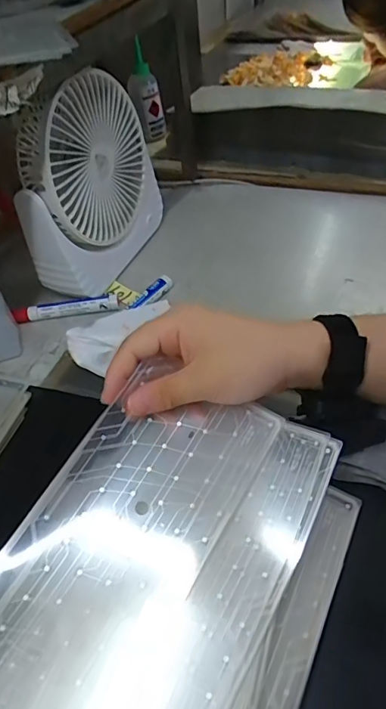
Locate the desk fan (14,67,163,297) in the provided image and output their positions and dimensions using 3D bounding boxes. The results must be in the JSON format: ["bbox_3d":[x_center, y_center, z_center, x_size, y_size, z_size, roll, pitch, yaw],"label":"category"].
[{"bbox_3d":[-0.108,-0.183,0.496,0.072,0.186,0.186,10,50,15],"label":"desk fan"}]

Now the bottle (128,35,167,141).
[{"bbox_3d":[-0.077,-0.423,0.757,0.052,0.147,0.049,-10,46,-1],"label":"bottle"}]

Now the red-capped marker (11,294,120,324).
[{"bbox_3d":[-0.137,-0.050,0.501,0.114,0.018,0.012,-6,44,-1],"label":"red-capped marker"}]

